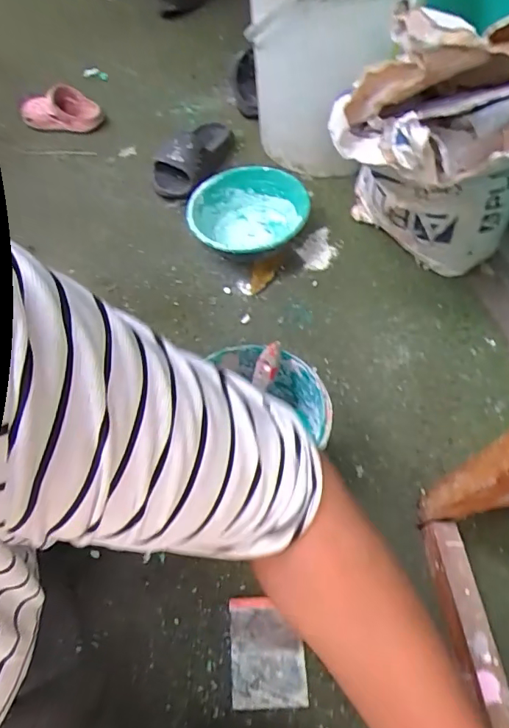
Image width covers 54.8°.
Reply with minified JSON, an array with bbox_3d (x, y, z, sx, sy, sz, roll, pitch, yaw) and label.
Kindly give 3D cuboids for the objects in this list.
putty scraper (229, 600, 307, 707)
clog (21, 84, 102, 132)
[{"bbox_3d":[0.013,0.311,0.533,0.077,0.010,0.103,-3,59,-1],"label":"putty scraper"},{"bbox_3d":[-0.452,-0.595,1.146,0.204,0.058,0.095,16,60,10],"label":"clog"}]

